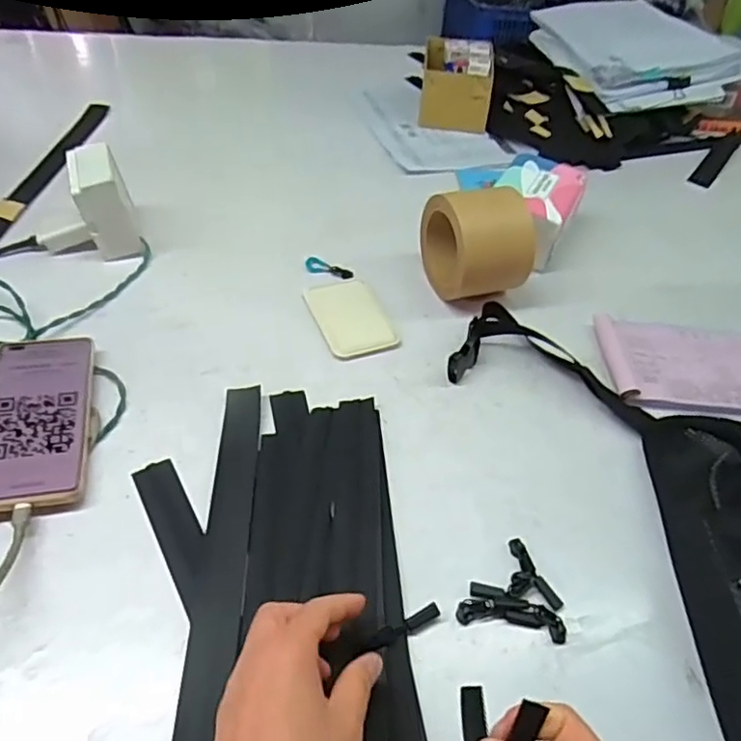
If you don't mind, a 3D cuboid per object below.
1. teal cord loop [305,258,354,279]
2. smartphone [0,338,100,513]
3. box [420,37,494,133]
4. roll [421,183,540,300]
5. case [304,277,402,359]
[{"bbox_3d":[-0.045,-0.108,0.673,0.053,0.004,0.022,21,48,13],"label":"teal cord loop"},{"bbox_3d":[-0.265,0.036,0.500,0.080,0.014,0.168,-4,48,-16],"label":"smartphone"},{"bbox_3d":[0.125,-0.428,0.934,0.103,0.084,0.133,7,46,1],"label":"box"},{"bbox_3d":[0.106,-0.129,0.632,0.068,0.116,0.117,-12,49,-17],"label":"roll"},{"bbox_3d":[-0.020,-0.053,0.618,0.068,0.004,0.100,-14,50,-18],"label":"case"}]

